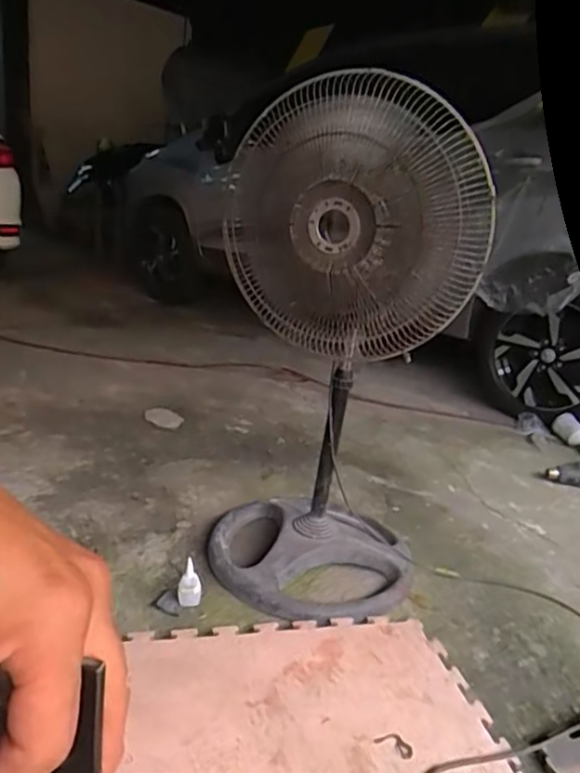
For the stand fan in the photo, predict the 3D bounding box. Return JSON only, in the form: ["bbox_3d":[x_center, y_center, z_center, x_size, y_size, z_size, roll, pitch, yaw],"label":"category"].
[{"bbox_3d":[0.095,-0.060,1.336,0.455,1.008,0.513,6,17,2],"label":"stand fan"}]

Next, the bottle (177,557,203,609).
[{"bbox_3d":[-0.210,0.410,1.283,0.048,0.081,0.054,1,18,-15],"label":"bottle"}]

